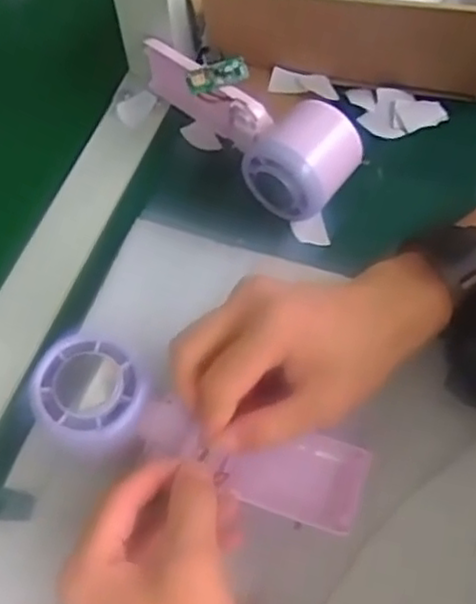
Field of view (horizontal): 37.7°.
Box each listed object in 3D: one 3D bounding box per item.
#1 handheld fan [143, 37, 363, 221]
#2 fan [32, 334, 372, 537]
[{"bbox_3d":[0.011,-0.124,0.453,0.066,0.053,0.161,-34,65,-15],"label":"handheld fan"},{"bbox_3d":[-0.019,0.065,0.340,0.164,0.025,0.046,22,63,-2],"label":"fan"}]

